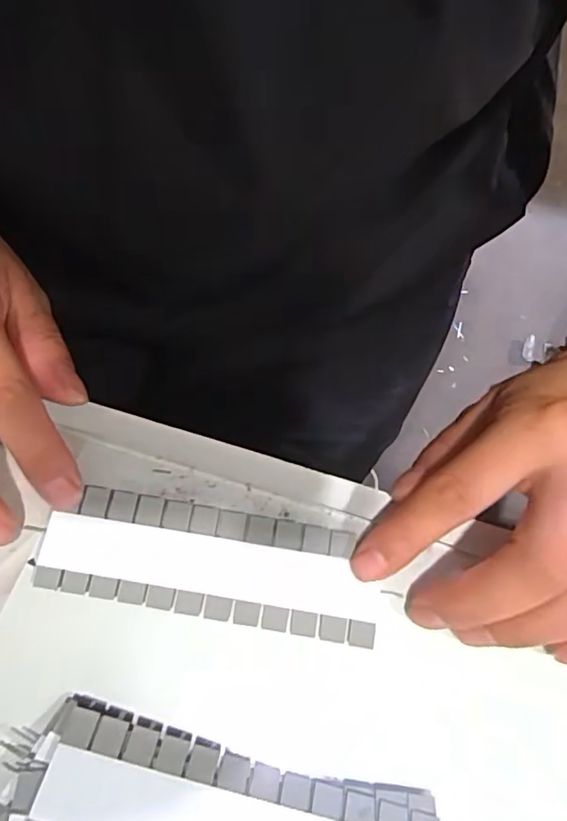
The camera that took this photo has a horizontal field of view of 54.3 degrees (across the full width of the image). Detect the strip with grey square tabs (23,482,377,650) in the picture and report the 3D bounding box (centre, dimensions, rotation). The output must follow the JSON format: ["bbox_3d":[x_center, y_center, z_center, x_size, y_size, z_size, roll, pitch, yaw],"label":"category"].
[{"bbox_3d":[-0.027,0.057,0.206,0.123,0.005,0.040,11,73,1],"label":"strip with grey square tabs"}]

